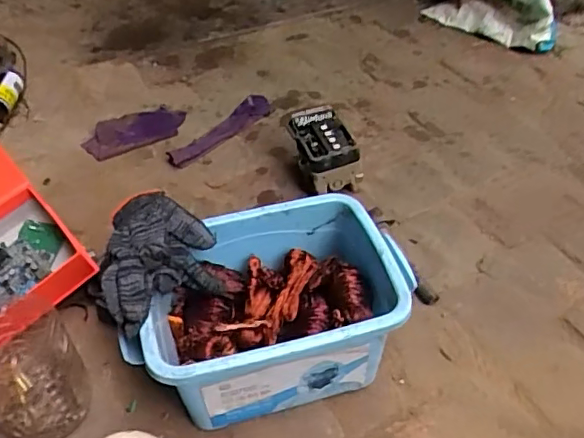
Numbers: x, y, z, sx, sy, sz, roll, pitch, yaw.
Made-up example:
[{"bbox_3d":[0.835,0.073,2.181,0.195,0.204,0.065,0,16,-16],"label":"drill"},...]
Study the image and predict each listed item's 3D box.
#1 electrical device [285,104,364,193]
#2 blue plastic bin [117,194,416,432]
[{"bbox_3d":[0.050,-0.107,0.897,0.089,0.097,0.124,-12,45,-9],"label":"electrical device"},{"bbox_3d":[-0.028,0.115,0.642,0.294,0.167,0.191,-11,45,-9],"label":"blue plastic bin"}]

